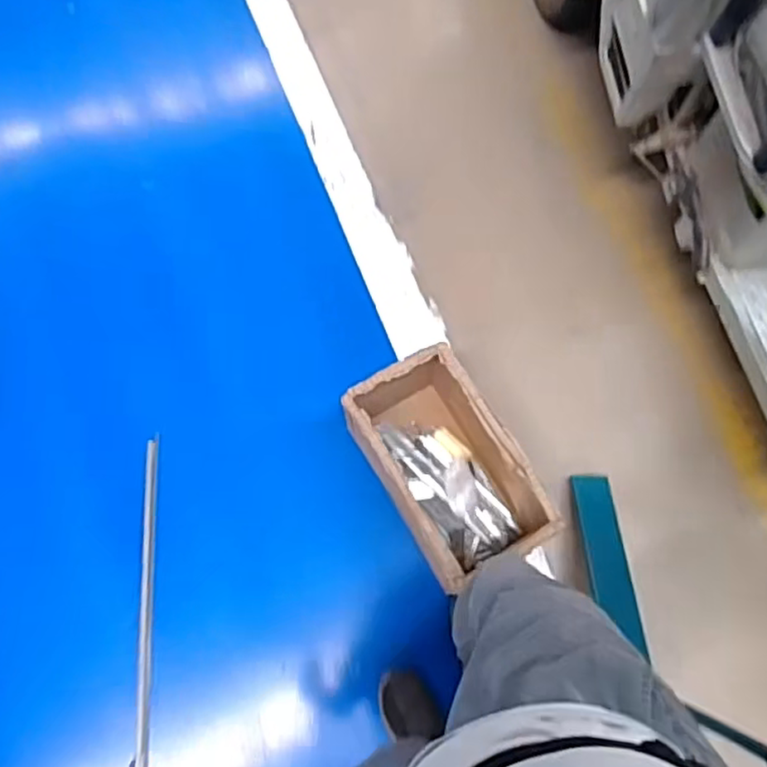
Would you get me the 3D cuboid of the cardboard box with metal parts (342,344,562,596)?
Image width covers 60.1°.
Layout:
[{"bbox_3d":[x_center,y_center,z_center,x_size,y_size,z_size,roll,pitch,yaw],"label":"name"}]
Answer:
[{"bbox_3d":[0.128,0.177,1.410,0.252,0.256,0.435,-29,76,-9],"label":"cardboard box with metal parts"}]

